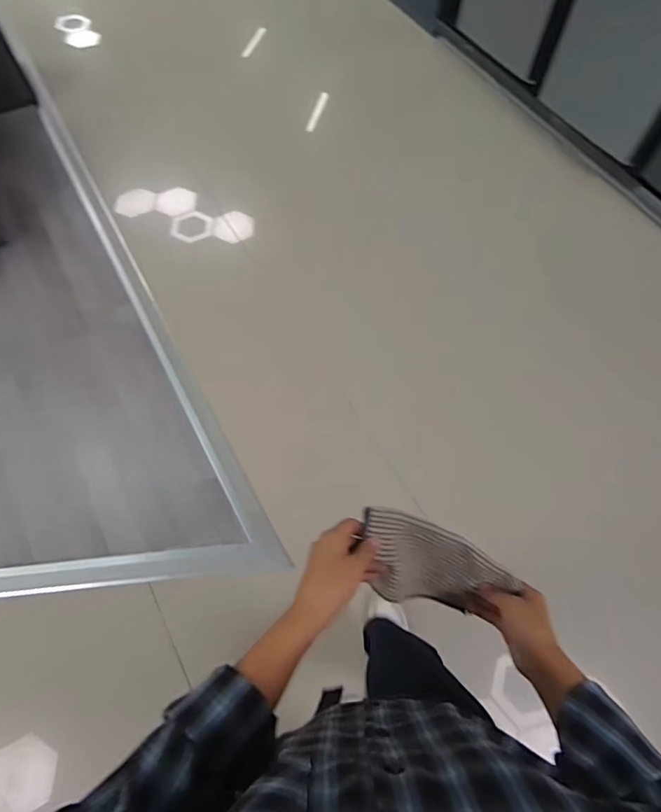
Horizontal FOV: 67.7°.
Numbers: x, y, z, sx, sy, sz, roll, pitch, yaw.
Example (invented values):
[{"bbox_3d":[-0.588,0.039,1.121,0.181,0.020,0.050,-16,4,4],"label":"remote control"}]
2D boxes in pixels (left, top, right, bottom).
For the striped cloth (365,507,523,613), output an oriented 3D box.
[{"bbox_3d":[0.130,0.191,0.598,0.180,0.149,0.079,3,61,3],"label":"striped cloth"}]

